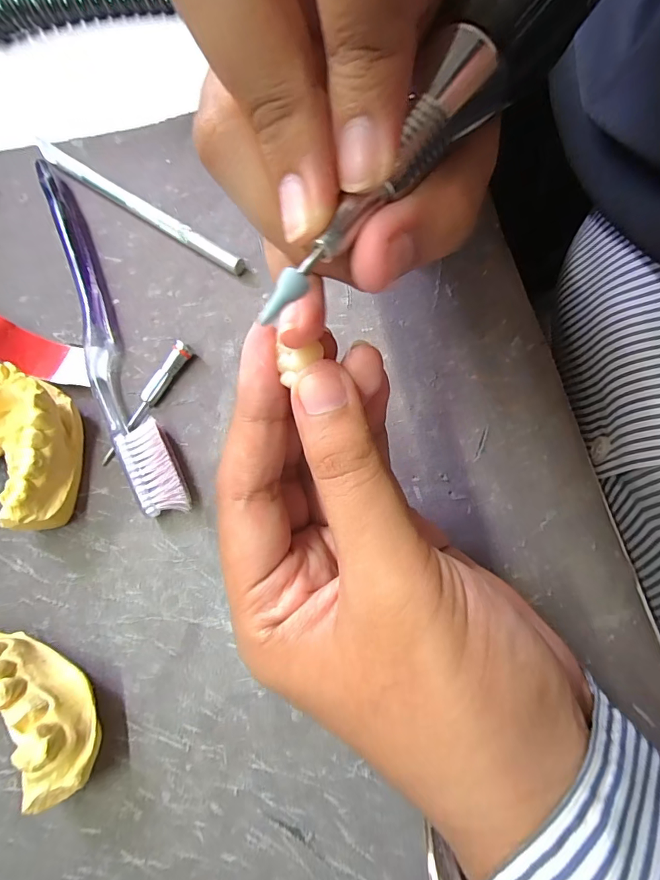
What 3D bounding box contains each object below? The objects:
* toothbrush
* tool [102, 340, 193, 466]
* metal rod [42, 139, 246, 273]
[{"bbox_3d":[-0.103,-0.052,0.189,0.021,0.015,0.186,-25,75,-7],"label":"toothbrush"},{"bbox_3d":[-0.077,-0.016,0.180,0.006,0.009,0.058,29,75,10],"label":"tool"},{"bbox_3d":[-0.096,-0.114,0.211,0.135,0.008,0.009,35,77,10],"label":"metal rod"}]

